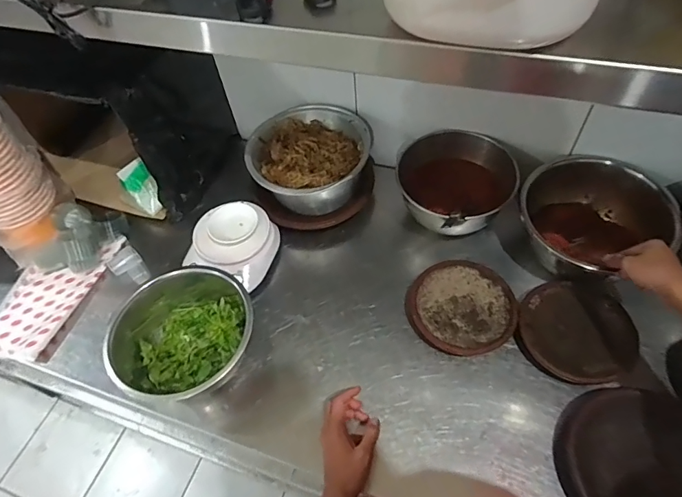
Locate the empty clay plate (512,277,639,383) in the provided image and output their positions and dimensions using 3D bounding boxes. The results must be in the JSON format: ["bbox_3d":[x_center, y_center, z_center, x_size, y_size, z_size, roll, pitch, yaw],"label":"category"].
[{"bbox_3d":[0.364,0.125,0.674,0.167,0.026,0.167,-40,60,-21],"label":"empty clay plate"}]

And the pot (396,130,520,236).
[{"bbox_3d":[0.197,-0.114,0.799,0.209,0.116,0.189,-35,59,-19],"label":"pot"}]

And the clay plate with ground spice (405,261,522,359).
[{"bbox_3d":[0.196,0.097,0.719,0.169,0.036,0.163,-3,54,4],"label":"clay plate with ground spice"}]

